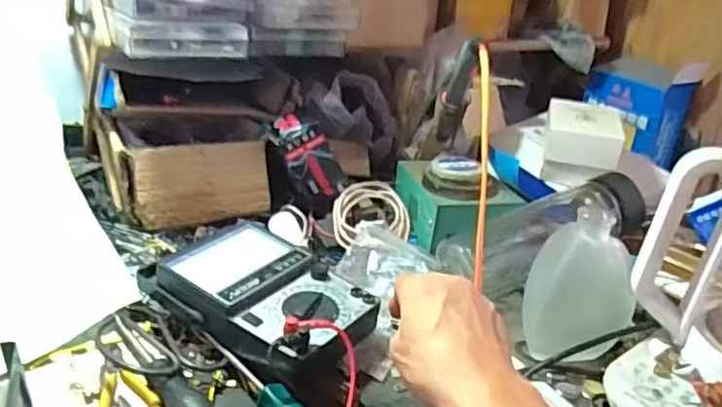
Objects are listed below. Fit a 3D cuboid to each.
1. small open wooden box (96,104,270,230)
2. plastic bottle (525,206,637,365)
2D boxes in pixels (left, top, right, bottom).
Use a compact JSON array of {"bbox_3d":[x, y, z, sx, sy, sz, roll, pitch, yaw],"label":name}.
[{"bbox_3d":[-0.203,-0.053,0.738,0.171,0.097,0.155,-4,27,-22],"label":"small open wooden box"},{"bbox_3d":[0.195,0.078,0.566,0.087,0.146,0.064,11,7,-13],"label":"plastic bottle"}]

